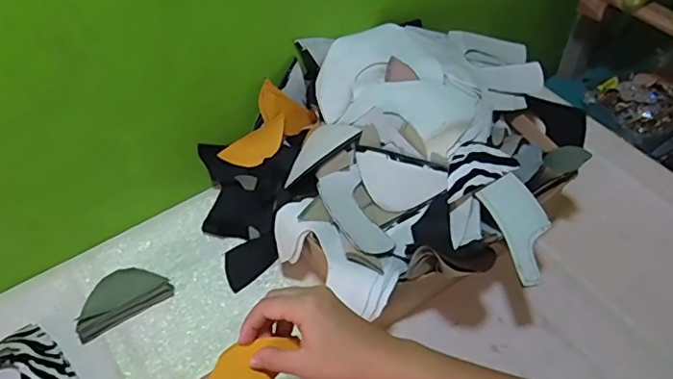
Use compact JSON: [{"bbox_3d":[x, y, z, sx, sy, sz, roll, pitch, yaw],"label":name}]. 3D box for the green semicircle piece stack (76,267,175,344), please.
[{"bbox_3d":[-0.268,0.133,0.673,0.115,0.026,0.053,-29,58,-21],"label":"green semicircle piece stack"}]

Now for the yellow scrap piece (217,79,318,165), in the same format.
[{"bbox_3d":[-0.094,-0.090,0.747,0.137,0.084,0.047,-34,57,-25],"label":"yellow scrap piece"}]

